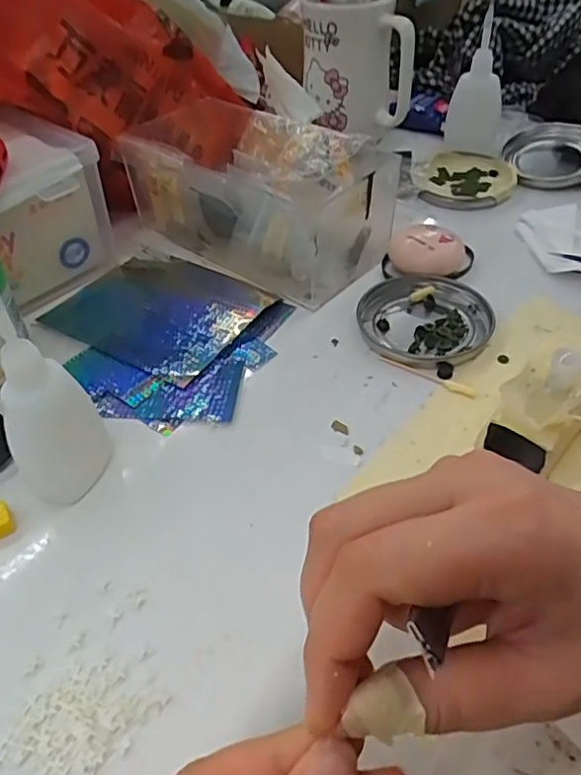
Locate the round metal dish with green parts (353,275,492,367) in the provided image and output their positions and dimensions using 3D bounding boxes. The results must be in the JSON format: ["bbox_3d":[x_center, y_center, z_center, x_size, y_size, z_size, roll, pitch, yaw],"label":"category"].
[{"bbox_3d":[0.081,-0.041,0.371,0.077,0.009,0.077,-1,45,1],"label":"round metal dish with green parts"}]

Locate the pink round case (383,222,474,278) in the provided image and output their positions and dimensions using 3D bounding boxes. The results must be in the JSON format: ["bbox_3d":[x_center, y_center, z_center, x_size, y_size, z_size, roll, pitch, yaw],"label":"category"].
[{"bbox_3d":[0.093,-0.091,0.408,0.051,0.024,0.047,-1,45,1],"label":"pink round case"}]

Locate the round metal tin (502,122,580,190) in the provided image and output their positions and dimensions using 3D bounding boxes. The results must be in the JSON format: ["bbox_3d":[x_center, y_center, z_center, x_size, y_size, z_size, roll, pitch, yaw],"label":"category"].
[{"bbox_3d":[0.218,-0.194,0.504,0.067,0.021,0.081,-2,45,1],"label":"round metal tin"}]

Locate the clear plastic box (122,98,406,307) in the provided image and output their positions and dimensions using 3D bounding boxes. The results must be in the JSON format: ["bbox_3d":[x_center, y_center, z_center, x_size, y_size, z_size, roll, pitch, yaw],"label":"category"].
[{"bbox_3d":[-0.025,-0.135,0.424,0.176,0.073,0.092,30,53,29],"label":"clear plastic box"}]

